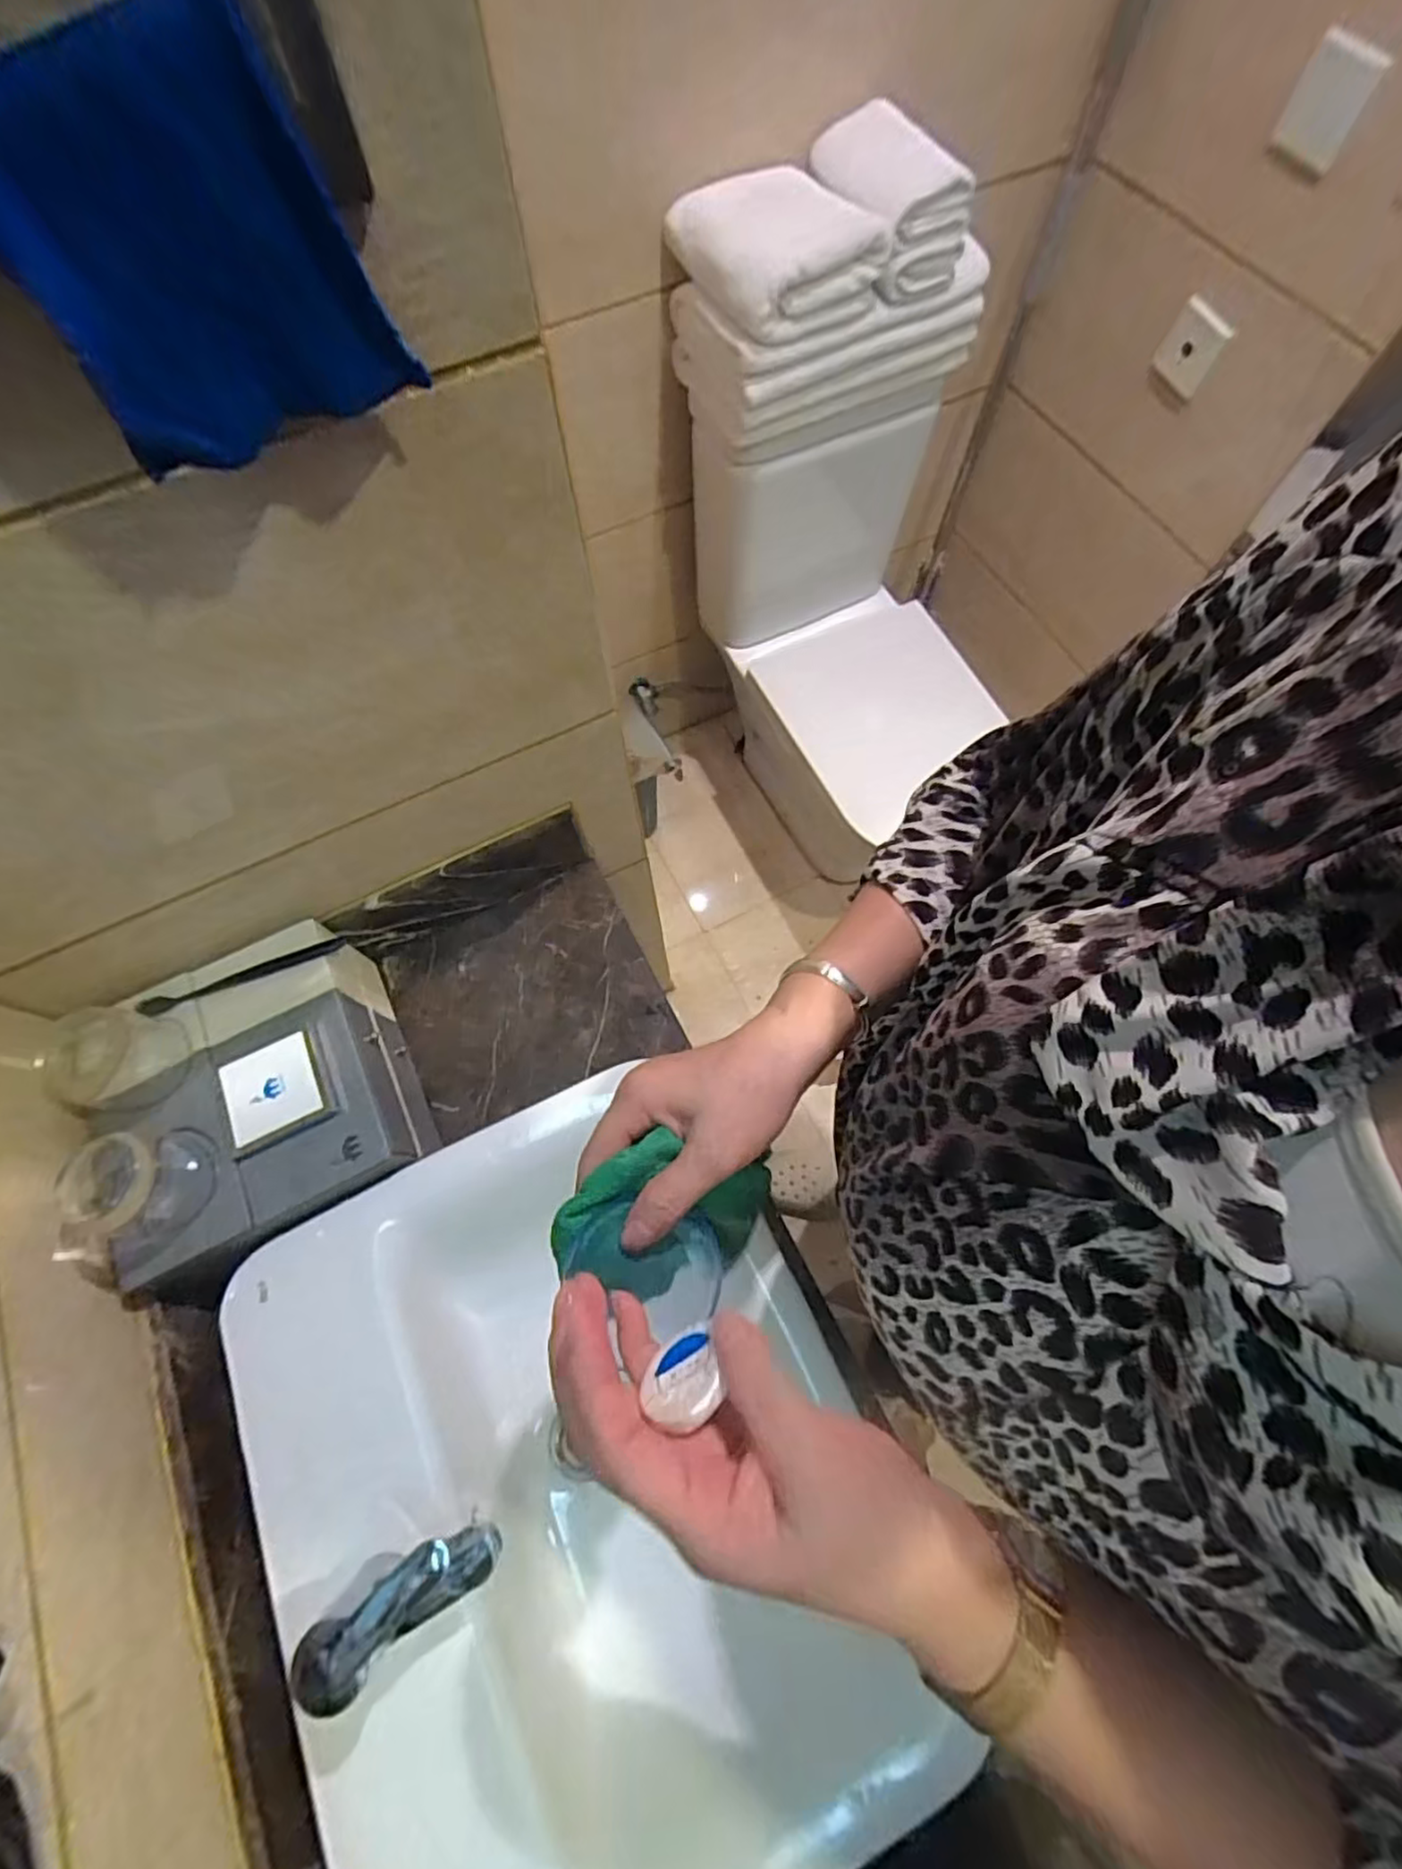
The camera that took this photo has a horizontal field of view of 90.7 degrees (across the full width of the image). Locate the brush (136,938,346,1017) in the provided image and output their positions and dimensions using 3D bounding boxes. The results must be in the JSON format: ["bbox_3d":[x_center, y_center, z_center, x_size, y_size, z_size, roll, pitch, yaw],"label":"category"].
[{"bbox_3d":[-0.431,0.037,0.655,0.181,0.018,0.017,-22,70,-8],"label":"brush"}]

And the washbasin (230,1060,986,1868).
[{"bbox_3d":[-0.097,0.432,0.575,0.425,0.164,0.547,-25,70,-9],"label":"washbasin"}]

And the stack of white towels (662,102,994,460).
[{"bbox_3d":[0.166,-0.812,0.884,0.416,0.266,0.183,-25,70,-9],"label":"stack of white towels"}]

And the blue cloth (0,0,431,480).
[{"bbox_3d":[-0.193,-0.261,0.274,0.127,0.121,0.025,-33,72,-12],"label":"blue cloth"}]

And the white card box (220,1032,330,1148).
[{"bbox_3d":[-0.370,0.133,0.598,0.074,0.012,0.080,-26,70,-9],"label":"white card box"}]

